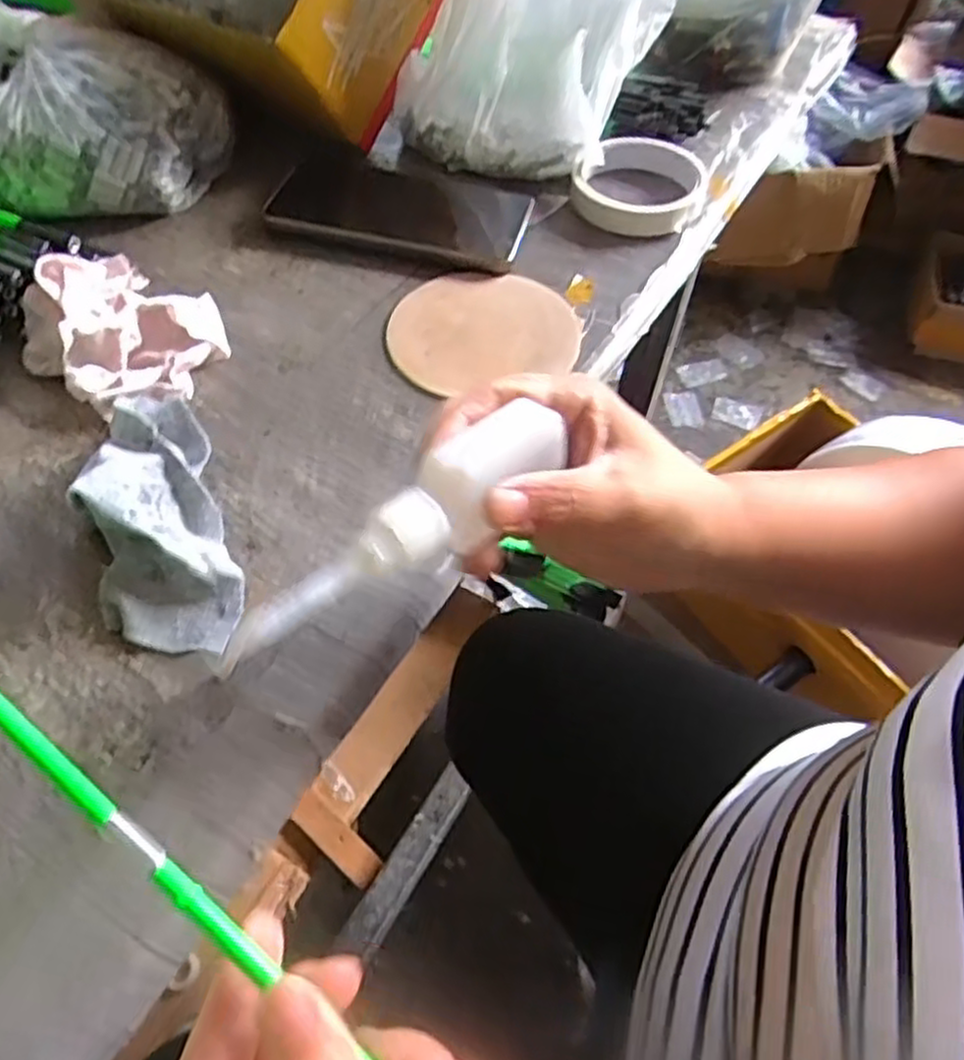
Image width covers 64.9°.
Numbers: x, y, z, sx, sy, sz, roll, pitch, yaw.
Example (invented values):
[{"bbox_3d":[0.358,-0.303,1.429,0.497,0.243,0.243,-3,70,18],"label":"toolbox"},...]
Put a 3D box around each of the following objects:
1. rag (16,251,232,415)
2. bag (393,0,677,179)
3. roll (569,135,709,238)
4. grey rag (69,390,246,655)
[{"bbox_3d":[-0.192,-0.111,0.405,0.096,0.042,0.088,34,61,19],"label":"rag"},{"bbox_3d":[0.039,-0.361,0.509,0.147,0.175,0.177,23,58,13],"label":"bag"},{"bbox_3d":[0.105,-0.232,0.510,0.085,0.028,0.085,1,55,-2],"label":"roll"},{"bbox_3d":[-0.145,-0.015,0.332,0.053,0.046,0.137,-17,58,-14],"label":"grey rag"}]

